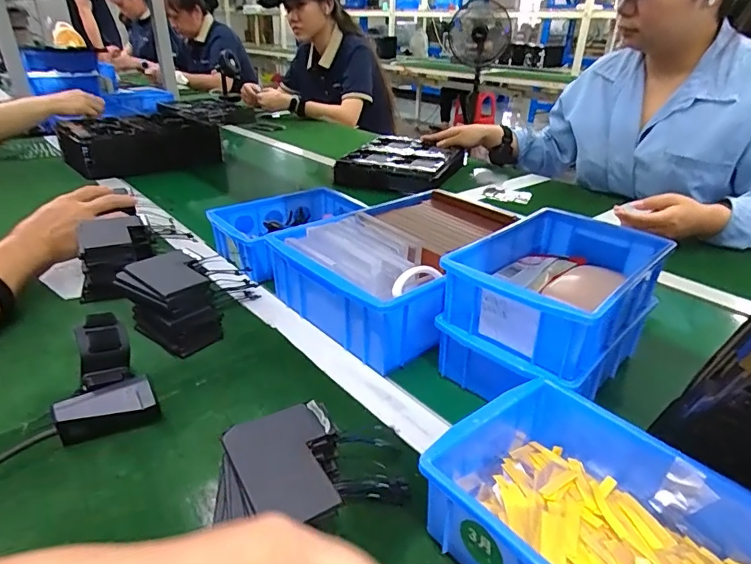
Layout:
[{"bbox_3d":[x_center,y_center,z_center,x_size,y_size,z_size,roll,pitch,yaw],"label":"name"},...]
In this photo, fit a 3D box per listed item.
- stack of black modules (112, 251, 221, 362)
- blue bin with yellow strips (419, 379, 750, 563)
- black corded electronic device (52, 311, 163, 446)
[{"bbox_3d":[-0.208,0.019,0.482,0.072,0.071,0.097,-21,36,-35],"label":"stack of black modules"},{"bbox_3d":[0.137,0.149,0.269,0.135,0.069,0.198,-20,35,-34],"label":"blue bin with yellow strips"},{"bbox_3d":[-0.217,0.076,0.377,0.067,0.073,0.063,-14,32,-27],"label":"black corded electronic device"}]

